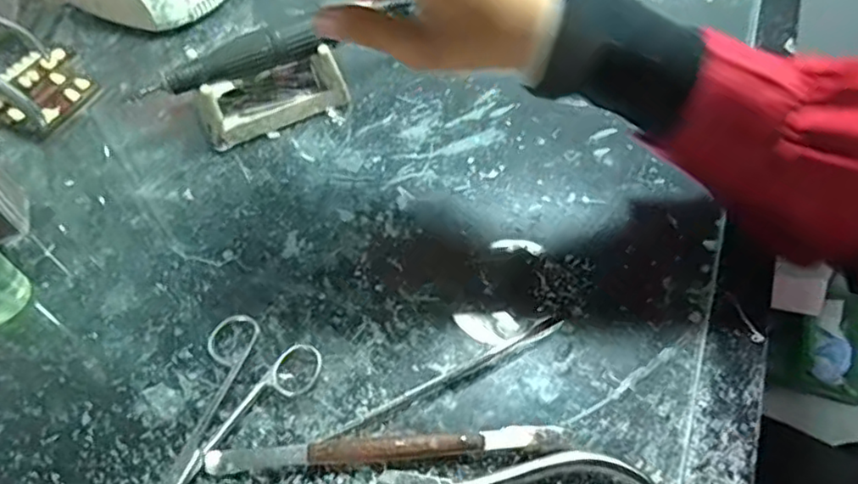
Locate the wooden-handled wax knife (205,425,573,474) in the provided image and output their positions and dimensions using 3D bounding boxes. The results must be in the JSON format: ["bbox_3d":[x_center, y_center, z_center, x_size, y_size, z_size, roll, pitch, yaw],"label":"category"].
[{"bbox_3d":[-0.021,0.099,0.309,0.171,0.009,0.014,-4,55,0],"label":"wooden-handled wax knife"}]

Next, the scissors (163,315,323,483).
[{"bbox_3d":[-0.120,0.096,0.320,0.061,0.005,0.141,30,62,21],"label":"scissors"}]

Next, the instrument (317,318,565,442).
[{"bbox_3d":[0.010,0.071,0.330,0.136,0.004,0.009,-25,58,-13],"label":"instrument"}]

